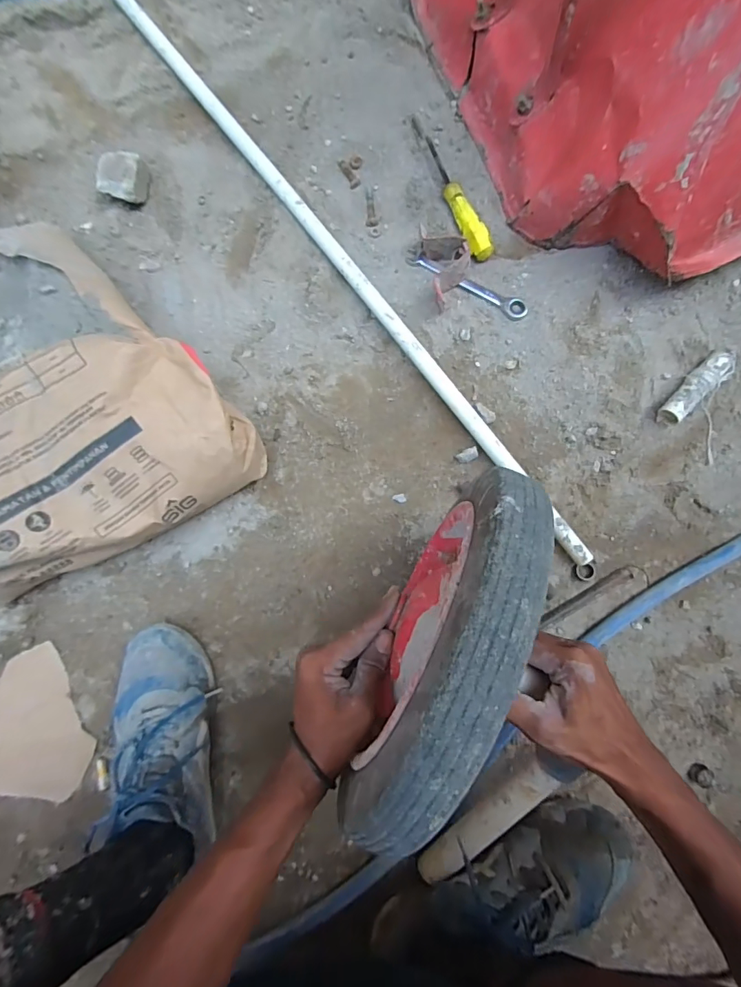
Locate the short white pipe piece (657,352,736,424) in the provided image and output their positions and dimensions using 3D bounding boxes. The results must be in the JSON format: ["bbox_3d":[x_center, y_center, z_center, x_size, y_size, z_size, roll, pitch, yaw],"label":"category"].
[{"bbox_3d":[0.390,-0.127,0.528,0.109,0.027,0.032,-43,85,-2],"label":"short white pipe piece"}]

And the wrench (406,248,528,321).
[{"bbox_3d":[0.121,-0.266,0.560,0.168,0.009,0.027,29,87,4],"label":"wrench"}]

